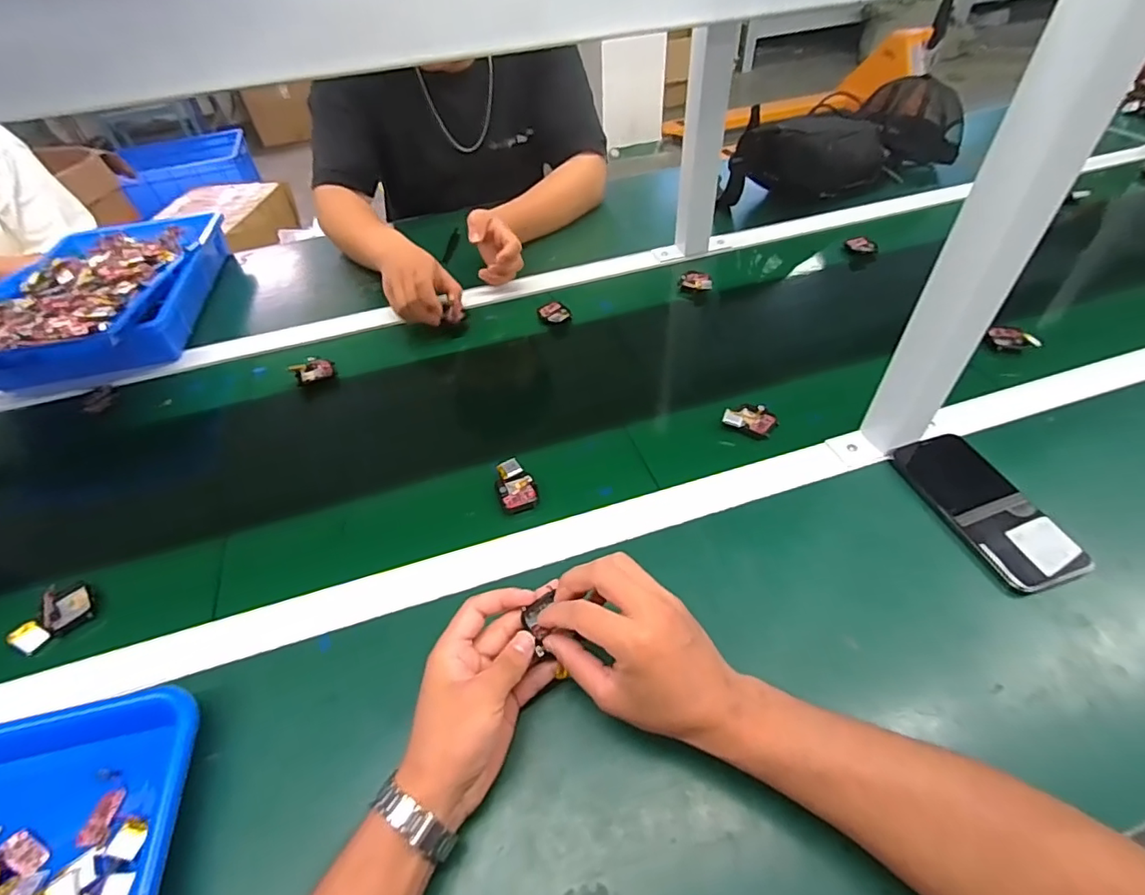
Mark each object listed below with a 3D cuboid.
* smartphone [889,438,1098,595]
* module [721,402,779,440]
[{"bbox_3d":[0.368,0.049,0.486,0.073,0.016,0.161,-17,48,0],"label":"smartphone"},{"bbox_3d":[0.192,-0.032,0.587,0.054,0.014,0.045,15,50,17],"label":"module"}]

